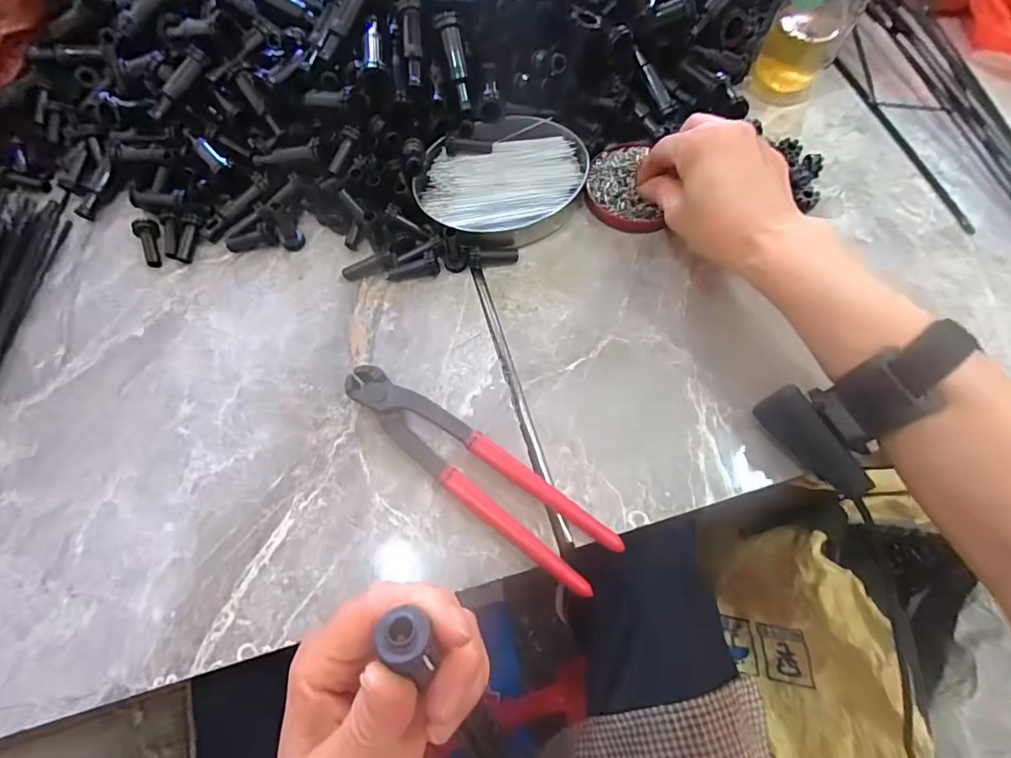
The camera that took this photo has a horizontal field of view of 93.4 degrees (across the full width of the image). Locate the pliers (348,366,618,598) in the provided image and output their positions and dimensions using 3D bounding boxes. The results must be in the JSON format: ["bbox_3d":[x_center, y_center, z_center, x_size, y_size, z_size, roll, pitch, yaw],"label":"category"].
[{"bbox_3d":[-0.022,0.056,0.305,0.197,0.017,0.044,34,74,14],"label":"pliers"}]

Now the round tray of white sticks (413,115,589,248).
[{"bbox_3d":[-0.002,-0.161,0.378,0.123,0.029,0.110,14,70,7],"label":"round tray of white sticks"}]

